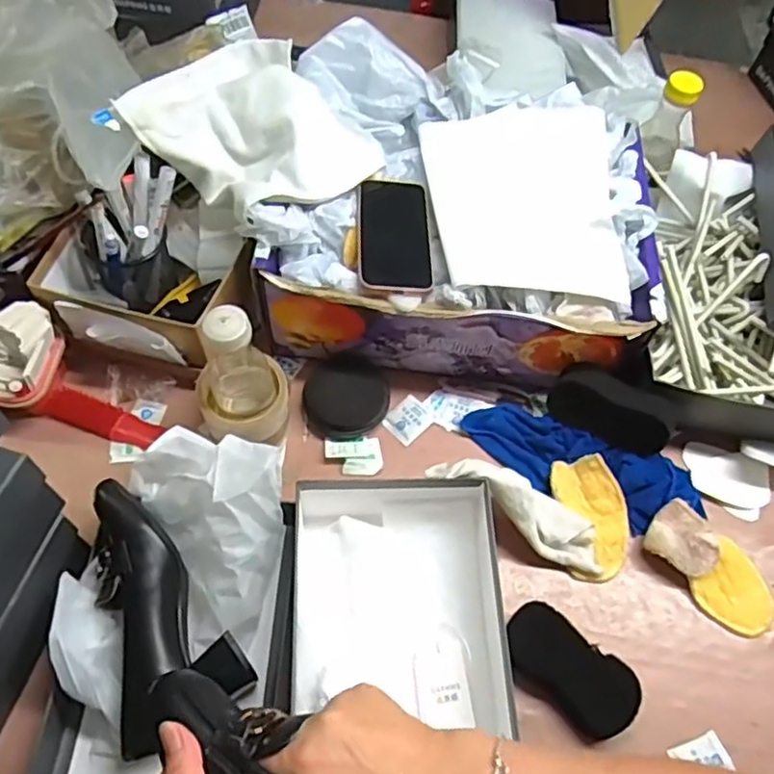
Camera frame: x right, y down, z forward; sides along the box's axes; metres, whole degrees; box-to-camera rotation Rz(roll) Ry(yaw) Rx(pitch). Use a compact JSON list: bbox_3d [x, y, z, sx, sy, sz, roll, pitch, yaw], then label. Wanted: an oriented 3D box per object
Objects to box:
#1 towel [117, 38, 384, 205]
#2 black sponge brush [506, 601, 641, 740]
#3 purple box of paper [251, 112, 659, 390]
[{"bbox_3d":[-0.141,-0.255,0.683,0.212,0.086,0.192,41,65,18],"label":"towel"},{"bbox_3d":[0.162,0.254,0.590,0.120,0.038,0.063,40,65,17],"label":"black sponge brush"},{"bbox_3d":[0.075,-0.160,0.732,0.389,0.179,0.269,7,60,0],"label":"purple box of paper"}]

